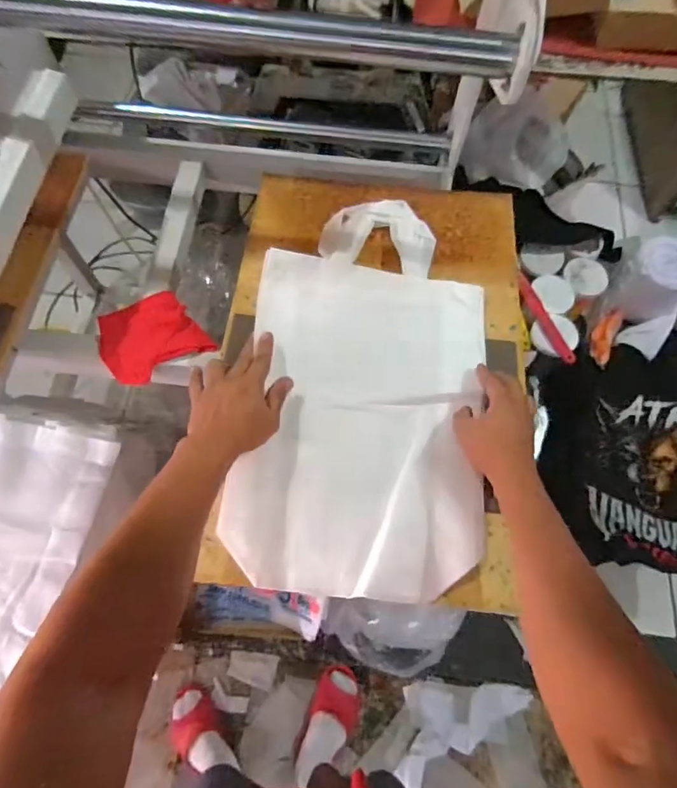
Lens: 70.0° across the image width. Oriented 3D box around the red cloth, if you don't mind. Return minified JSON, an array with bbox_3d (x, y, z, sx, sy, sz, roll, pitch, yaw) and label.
[{"bbox_3d":[-0.285,-0.088,0.737,0.149,0.021,0.120,-27,71,-13],"label":"red cloth"}]

